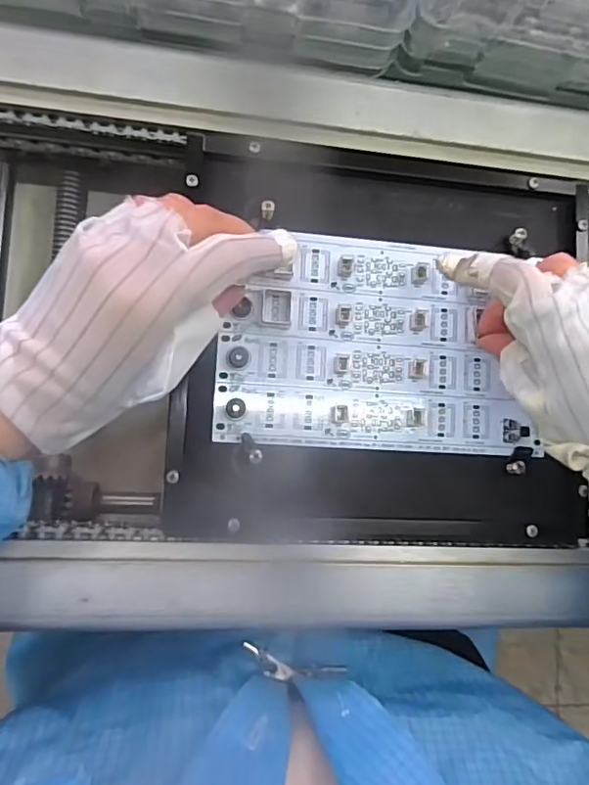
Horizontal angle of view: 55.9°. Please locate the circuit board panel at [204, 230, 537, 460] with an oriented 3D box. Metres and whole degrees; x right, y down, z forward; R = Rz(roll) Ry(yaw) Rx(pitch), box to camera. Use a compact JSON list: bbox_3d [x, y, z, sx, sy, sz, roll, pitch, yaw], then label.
[{"bbox_3d":[0.052,-0.029,0.341,0.190,0.009,0.126,3,88,-8],"label":"circuit board panel"}]

